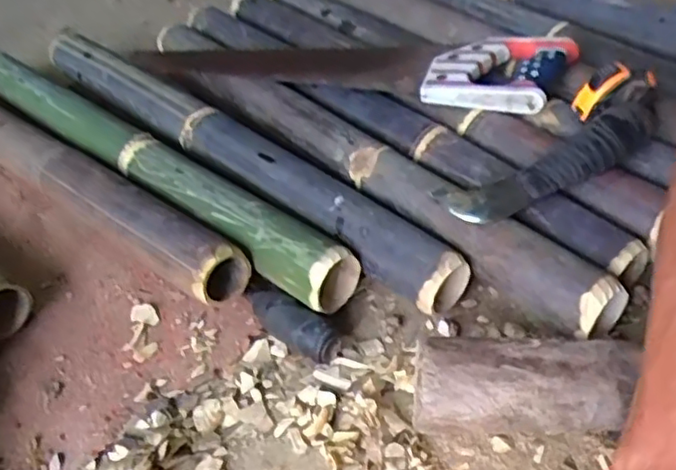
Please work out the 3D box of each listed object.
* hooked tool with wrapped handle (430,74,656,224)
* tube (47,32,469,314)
[{"bbox_3d":[0.200,-0.071,0.590,0.223,0.034,0.062,-30,47,-8],"label":"hooked tool with wrapped handle"},{"bbox_3d":[-0.154,-0.113,0.762,0.071,0.071,0.713,-36,52,-27],"label":"tube"}]

